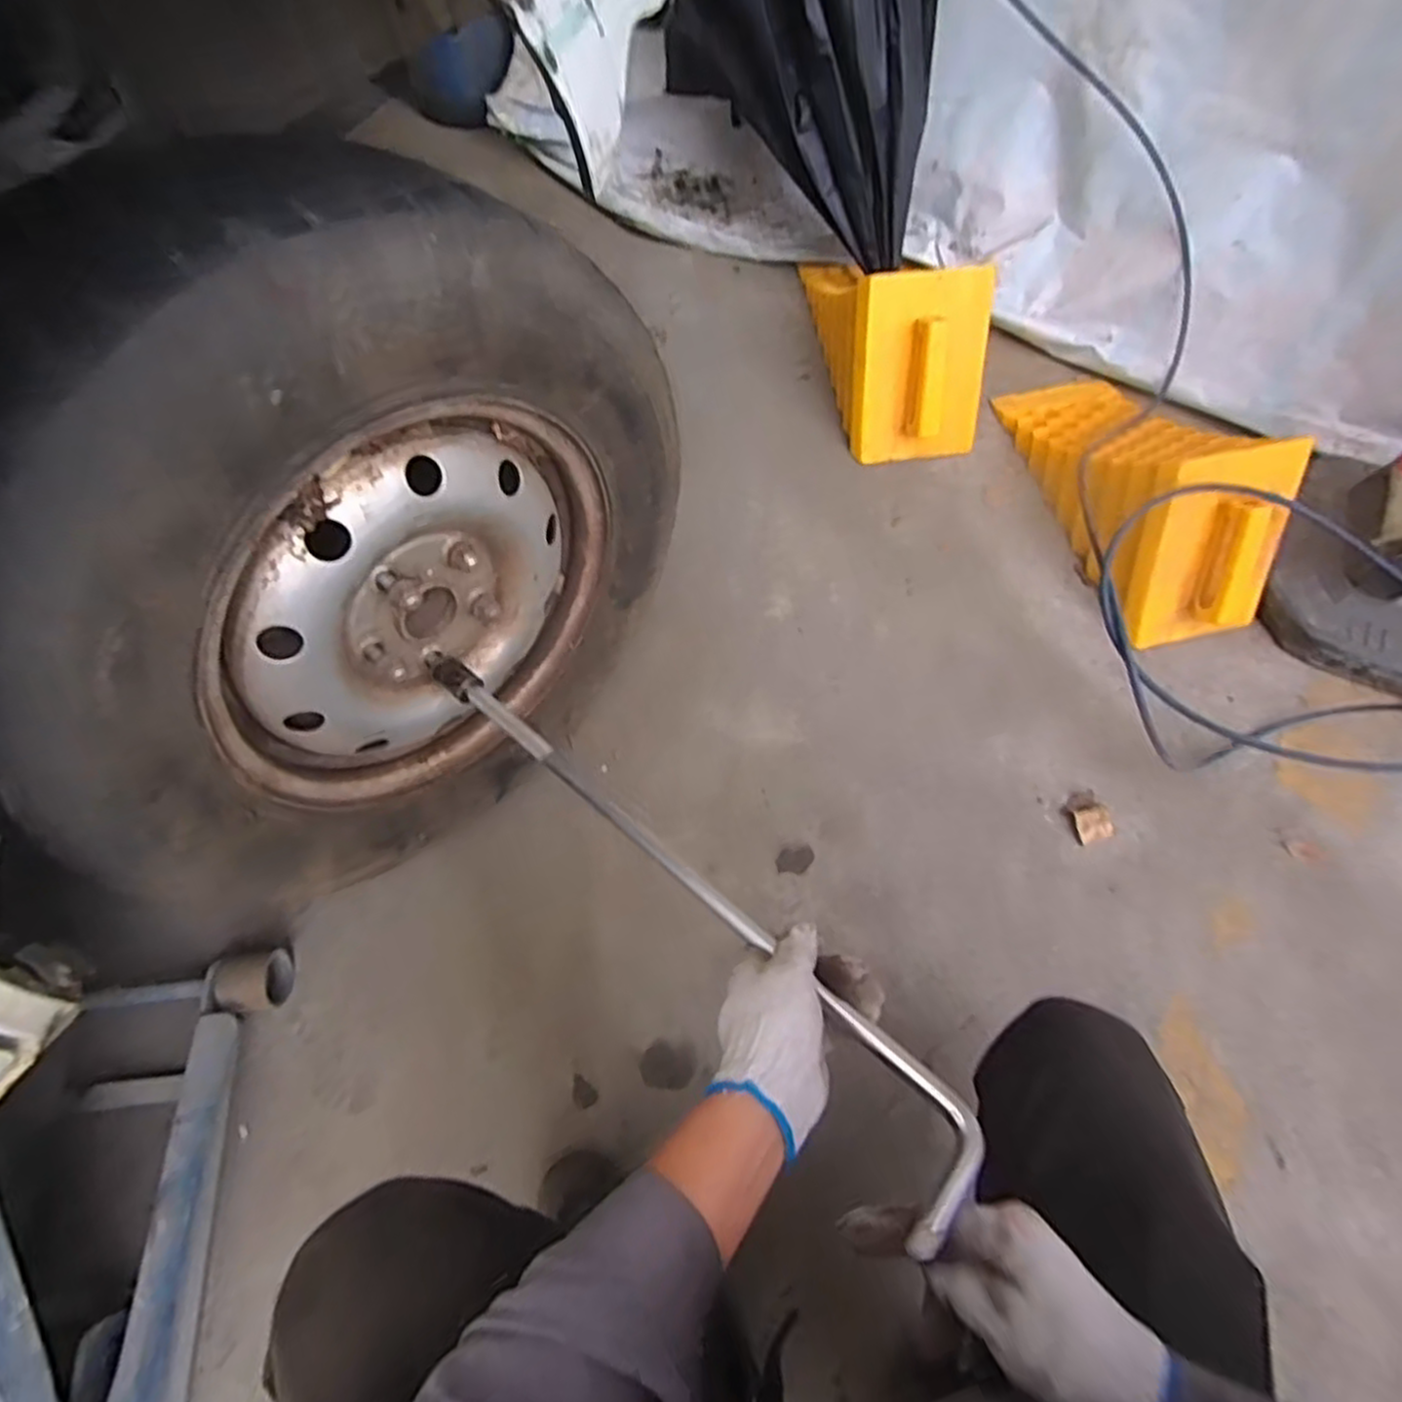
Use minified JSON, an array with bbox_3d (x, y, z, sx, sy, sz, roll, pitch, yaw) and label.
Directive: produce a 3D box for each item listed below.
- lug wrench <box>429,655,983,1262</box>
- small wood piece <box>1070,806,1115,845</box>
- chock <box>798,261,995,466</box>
[{"bbox_3d":[-0.044,0.128,0.546,0.074,0.041,0.547,-43,61,-17],"label":"lug wrench"},{"bbox_3d":[0.468,0.149,0.886,0.046,0.018,0.039,-9,66,-5],"label":"small wood piece"},{"bbox_3d":[0.292,-0.598,1.114,0.189,0.197,0.432,-9,66,-4],"label":"chock"}]

